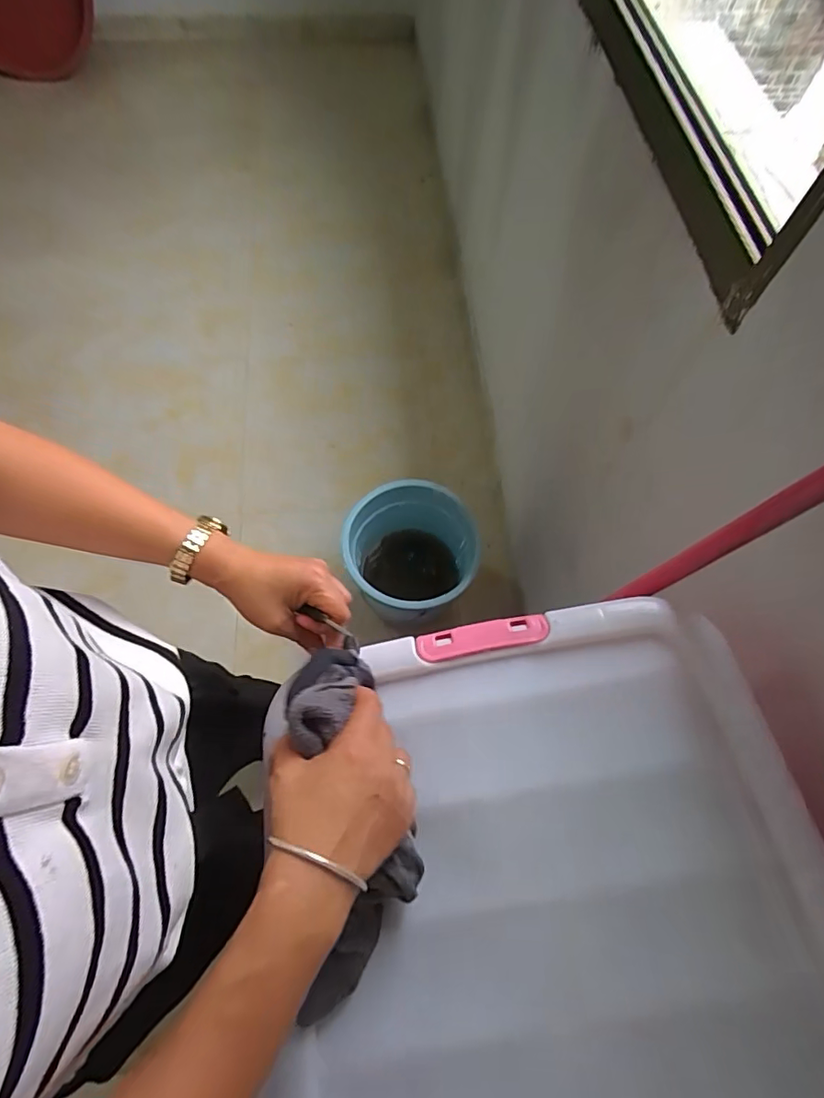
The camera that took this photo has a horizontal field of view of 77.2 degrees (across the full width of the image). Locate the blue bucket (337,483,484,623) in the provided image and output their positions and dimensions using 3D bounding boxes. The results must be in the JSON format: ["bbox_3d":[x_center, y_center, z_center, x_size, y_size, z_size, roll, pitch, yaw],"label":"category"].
[{"bbox_3d":[-0.006,0.005,1.290,0.289,0.258,0.290,1,66,-1],"label":"blue bucket"}]

